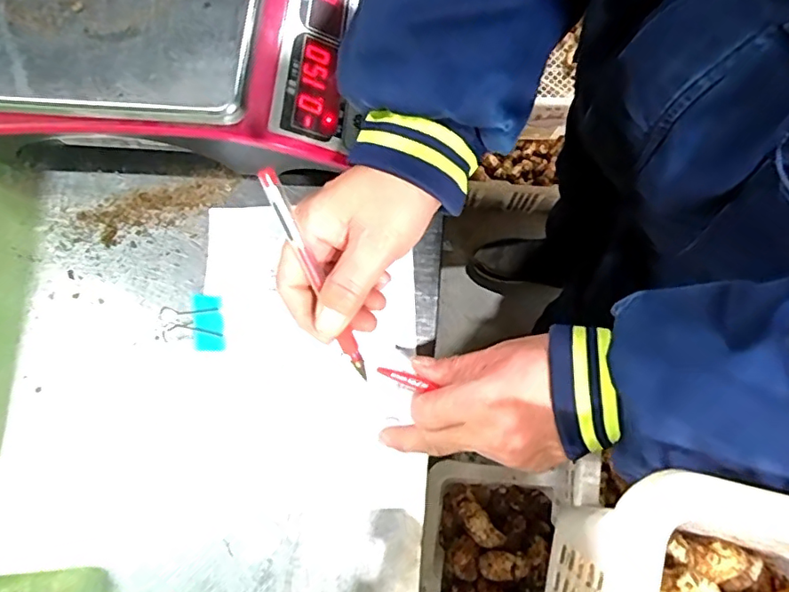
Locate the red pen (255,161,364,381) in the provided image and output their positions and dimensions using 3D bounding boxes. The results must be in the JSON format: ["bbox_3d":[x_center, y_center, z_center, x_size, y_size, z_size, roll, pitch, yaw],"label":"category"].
[{"bbox_3d":[-0.042,-0.009,0.307,0.009,0.009,0.131,-26,114,-7],"label":"red pen"}]

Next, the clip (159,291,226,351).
[{"bbox_3d":[-0.142,0.020,0.388,0.044,0.016,0.040,-7,75,-2],"label":"clip"}]

